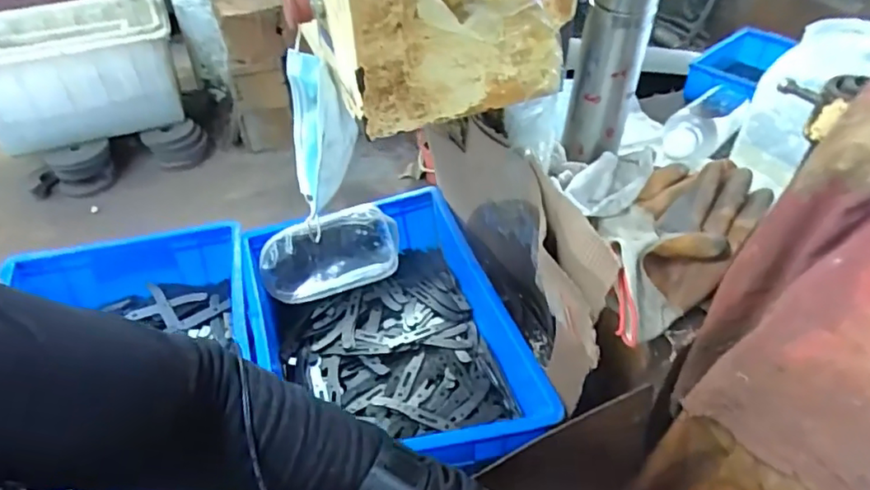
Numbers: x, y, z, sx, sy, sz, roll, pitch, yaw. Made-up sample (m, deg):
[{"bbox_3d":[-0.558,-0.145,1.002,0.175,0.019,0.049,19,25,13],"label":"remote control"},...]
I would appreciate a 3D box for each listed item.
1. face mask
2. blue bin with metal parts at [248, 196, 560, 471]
[{"bbox_3d":[-0.116,-0.106,0.596,0.064,0.163,0.092,-13,44,-12],"label":"face mask"},{"bbox_3d":[-0.067,0.112,0.733,0.291,0.105,0.402,-15,45,-14],"label":"blue bin with metal parts"}]

